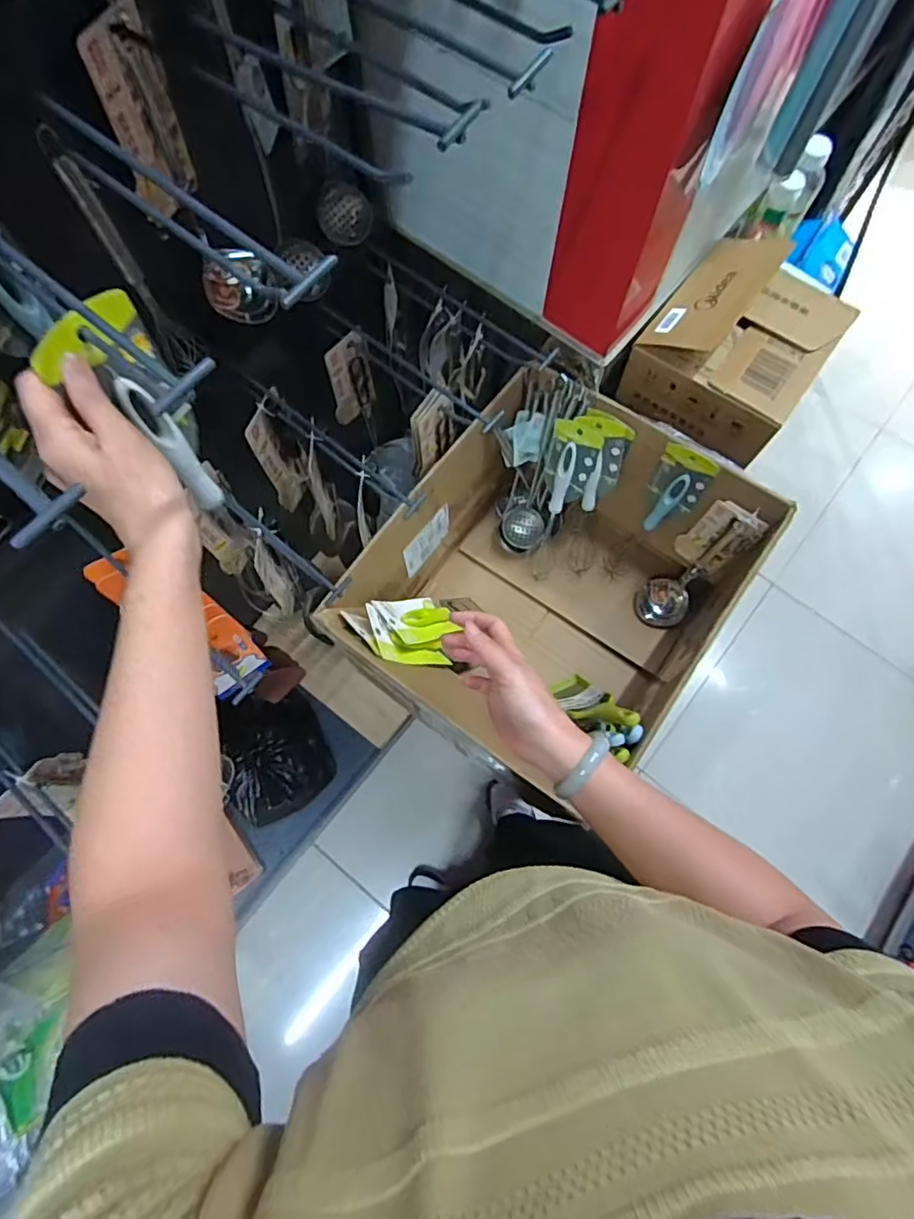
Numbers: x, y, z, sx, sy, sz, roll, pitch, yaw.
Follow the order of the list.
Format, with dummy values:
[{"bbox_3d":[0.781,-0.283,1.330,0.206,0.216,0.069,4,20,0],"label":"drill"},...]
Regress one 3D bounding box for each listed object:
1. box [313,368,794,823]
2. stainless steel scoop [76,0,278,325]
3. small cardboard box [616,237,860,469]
[{"bbox_3d":[0.145,-0.030,0.868,0.416,0.292,0.493,35,76,10],"label":"box"},{"bbox_3d":[-0.238,-0.376,0.539,0.054,0.261,0.068,25,75,7],"label":"stainless steel scoop"},{"bbox_3d":[0.379,-0.358,0.798,0.206,0.111,0.238,36,77,10],"label":"small cardboard box"}]

